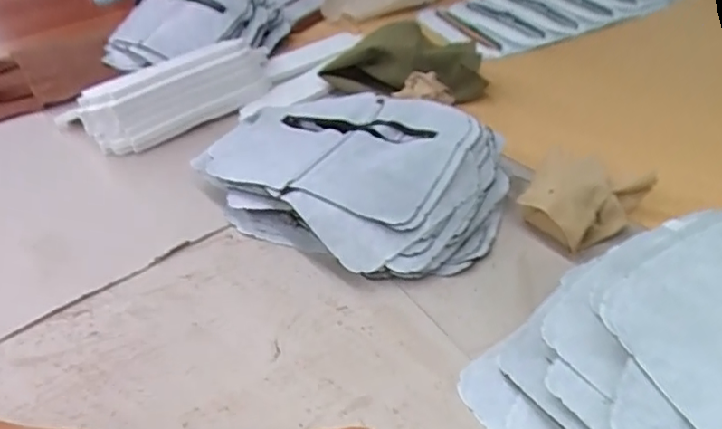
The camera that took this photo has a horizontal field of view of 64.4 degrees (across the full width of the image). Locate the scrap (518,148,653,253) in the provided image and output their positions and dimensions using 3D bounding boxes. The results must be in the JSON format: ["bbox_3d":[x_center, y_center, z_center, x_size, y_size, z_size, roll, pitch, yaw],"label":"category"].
[{"bbox_3d":[0.168,-0.013,0.425,0.095,0.045,0.062,-19,38,-16],"label":"scrap"}]

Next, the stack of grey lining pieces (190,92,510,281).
[{"bbox_3d":[-0.013,-0.037,0.474,0.255,0.061,0.162,21,44,32],"label":"stack of grey lining pieces"}]

